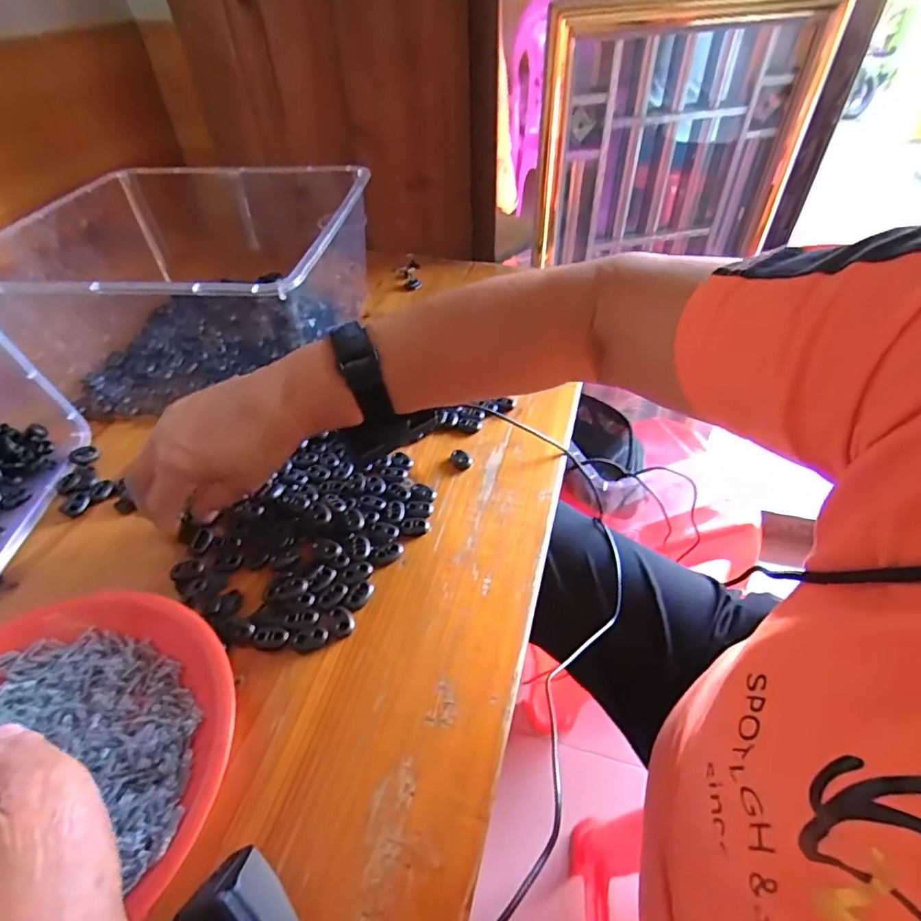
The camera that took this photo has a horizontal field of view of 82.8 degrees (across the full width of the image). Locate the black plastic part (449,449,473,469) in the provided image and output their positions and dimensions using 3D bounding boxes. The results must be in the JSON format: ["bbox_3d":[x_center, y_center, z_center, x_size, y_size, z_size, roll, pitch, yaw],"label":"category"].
[{"bbox_3d":[0.000,-0.001,0.442,0.020,0.009,0.012,27,50,23],"label":"black plastic part"}]

